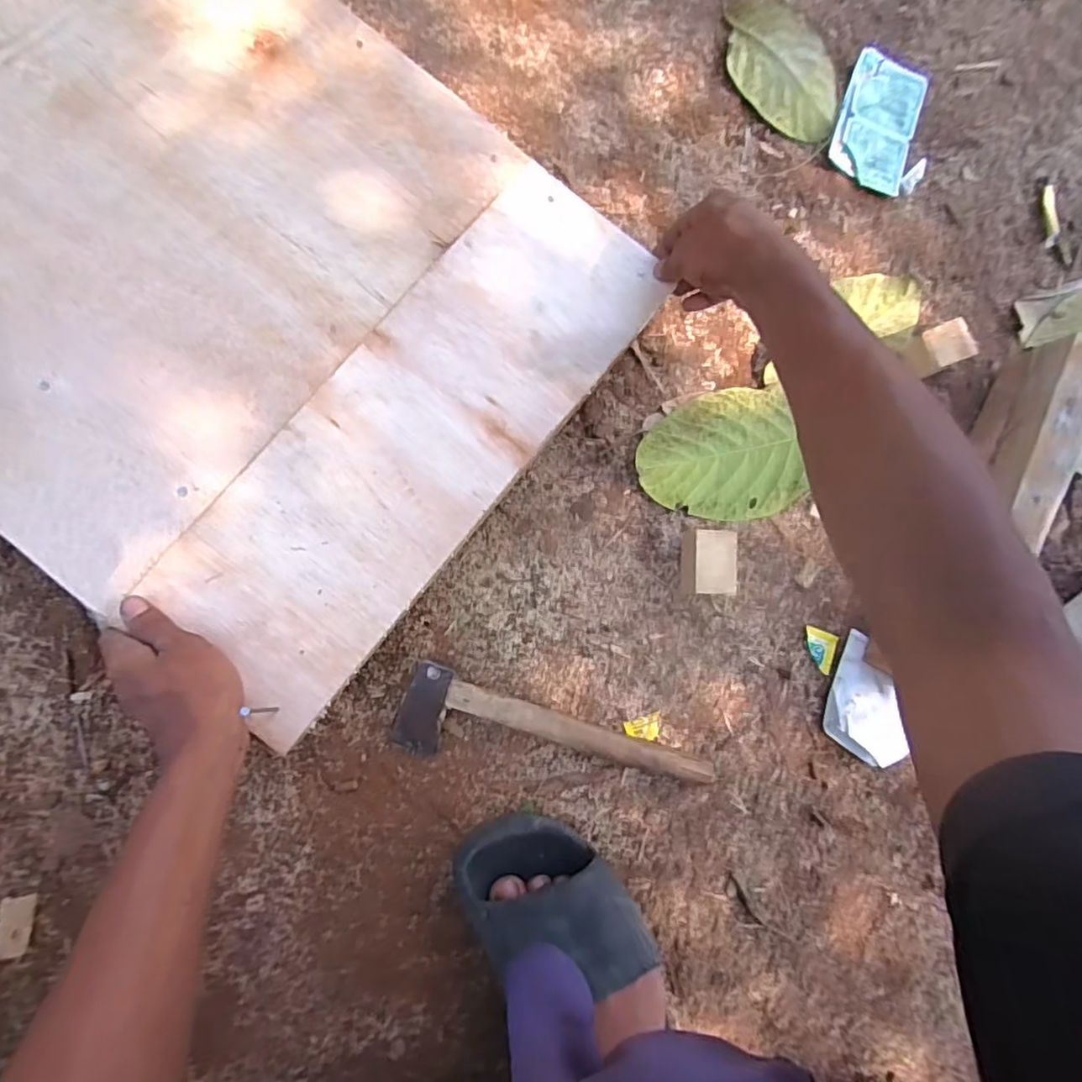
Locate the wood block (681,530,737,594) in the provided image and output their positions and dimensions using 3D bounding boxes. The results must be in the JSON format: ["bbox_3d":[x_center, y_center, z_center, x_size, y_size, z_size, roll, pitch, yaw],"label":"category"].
[{"bbox_3d":[0.145,0.019,0.513,0.041,0.040,0.055,5,83,-6],"label":"wood block"}]

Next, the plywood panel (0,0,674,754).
[{"bbox_3d":[-0.304,-0.251,0.454,0.691,0.013,0.480,39,81,-1],"label":"plywood panel"}]

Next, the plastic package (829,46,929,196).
[{"bbox_3d":[0.355,-0.423,0.602,0.096,0.018,0.129,19,82,-4],"label":"plastic package"}]

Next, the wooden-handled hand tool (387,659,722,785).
[{"bbox_3d":[0.008,0.174,0.485,0.254,0.031,0.072,21,82,-4],"label":"wooden-handled hand tool"}]

